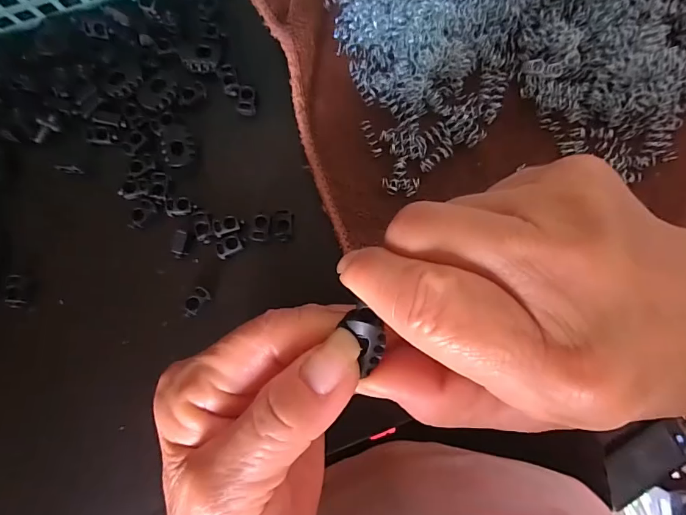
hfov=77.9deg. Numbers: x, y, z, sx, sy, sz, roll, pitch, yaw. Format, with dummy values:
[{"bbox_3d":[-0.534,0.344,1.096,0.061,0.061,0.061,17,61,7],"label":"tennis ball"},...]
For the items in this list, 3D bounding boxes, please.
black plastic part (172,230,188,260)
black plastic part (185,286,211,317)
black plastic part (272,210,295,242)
[{"bbox_3d":[-0.079,-0.006,0.207,0.007,0.005,0.014,11,99,-2],"label":"black plastic part"},{"bbox_3d":[-0.071,0.022,0.205,0.008,0.004,0.015,41,84,3],"label":"black plastic part"},{"bbox_3d":[-0.030,-0.016,0.211,0.010,0.004,0.015,5,83,-1],"label":"black plastic part"}]

